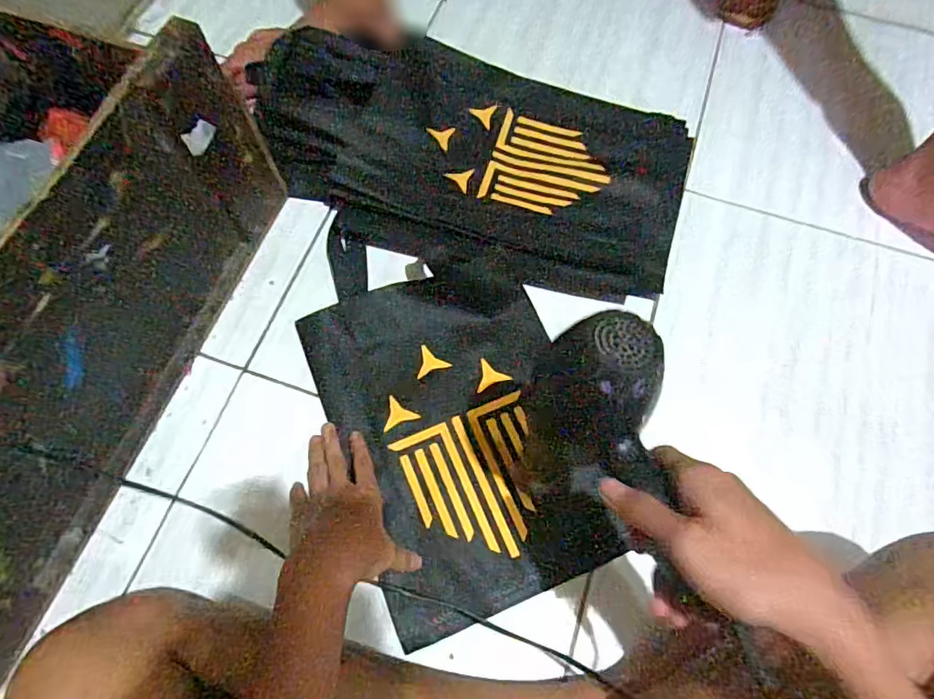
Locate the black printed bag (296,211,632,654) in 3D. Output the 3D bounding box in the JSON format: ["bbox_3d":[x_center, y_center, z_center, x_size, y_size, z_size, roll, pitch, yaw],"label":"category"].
[{"bbox_3d":[-0.026,0.041,0.569,0.236,0.029,0.429,-20,69,-12],"label":"black printed bag"}]

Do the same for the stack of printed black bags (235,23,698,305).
[{"bbox_3d":[0.012,-0.245,0.657,0.511,0.068,0.285,19,67,5],"label":"stack of printed black bags"}]

